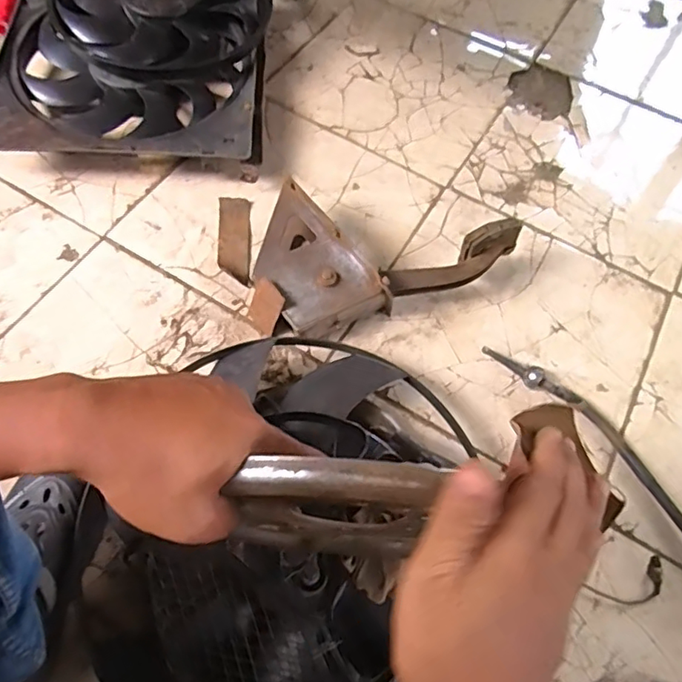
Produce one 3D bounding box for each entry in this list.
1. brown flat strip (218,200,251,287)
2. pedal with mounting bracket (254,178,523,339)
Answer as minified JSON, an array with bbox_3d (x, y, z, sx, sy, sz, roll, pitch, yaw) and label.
[{"bbox_3d":[-0.170,-0.161,0.873,0.047,0.009,0.160,-3,65,-2],"label":"brown flat strip"},{"bbox_3d":[0.050,-0.148,0.831,0.368,0.116,0.226,-18,67,-10],"label":"pedal with mounting bracket"}]

